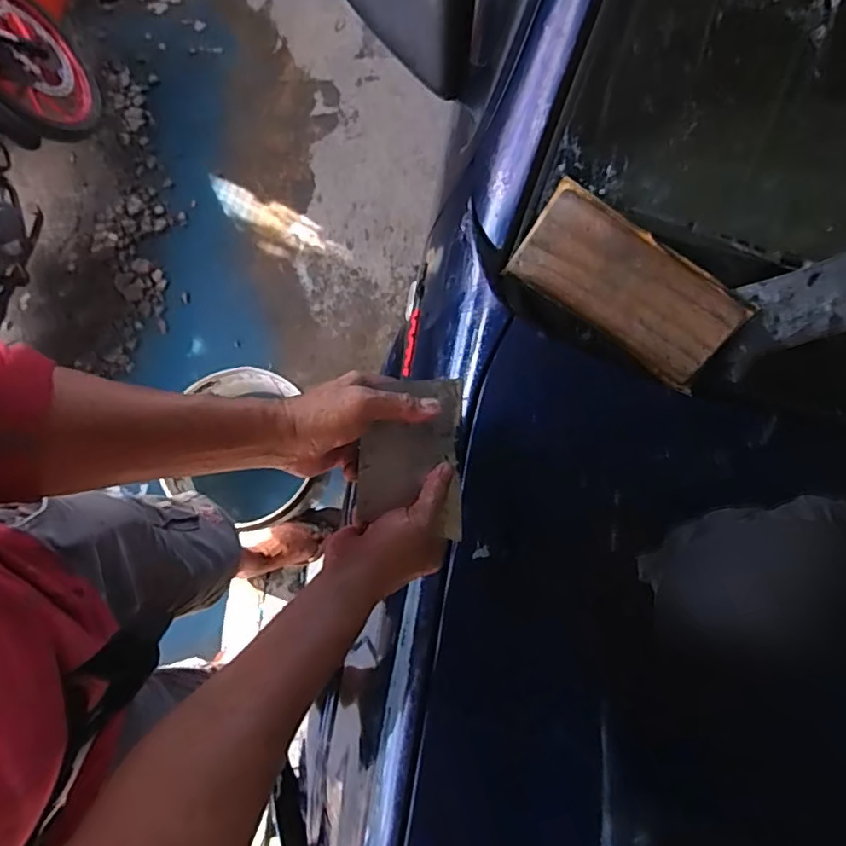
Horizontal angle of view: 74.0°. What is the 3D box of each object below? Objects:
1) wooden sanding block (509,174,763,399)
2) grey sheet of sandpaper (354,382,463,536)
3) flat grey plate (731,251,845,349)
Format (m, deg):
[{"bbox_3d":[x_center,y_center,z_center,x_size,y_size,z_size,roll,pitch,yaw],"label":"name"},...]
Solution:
[{"bbox_3d":[0.210,-0.141,0.585,0.229,0.017,0.109,36,110,4],"label":"wooden sanding block"},{"bbox_3d":[-0.007,0.028,0.491,0.099,0.006,0.139,6,80,-29],"label":"grey sheet of sandpaper"},{"bbox_3d":[0.393,-0.121,0.543,0.134,0.010,0.075,-19,106,22],"label":"flat grey plate"}]

